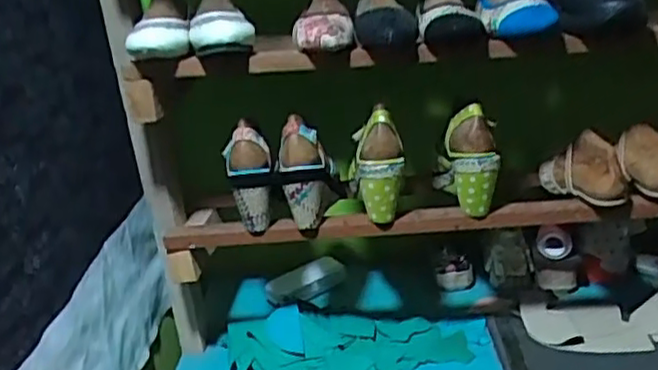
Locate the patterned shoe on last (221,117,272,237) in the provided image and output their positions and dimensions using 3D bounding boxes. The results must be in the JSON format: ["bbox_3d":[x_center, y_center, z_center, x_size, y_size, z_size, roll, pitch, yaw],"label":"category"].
[{"bbox_3d":[-0.108,-0.007,0.935,0.064,0.147,0.050,-9,22,-7],"label":"patterned shoe on last"}]

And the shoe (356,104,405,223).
[{"bbox_3d":[0.069,-0.029,0.972,0.077,0.166,0.049,1,0,16],"label":"shoe"}]

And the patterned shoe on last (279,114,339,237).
[{"bbox_3d":[-0.032,-0.012,0.953,0.069,0.150,0.067,-1,22,11],"label":"patterned shoe on last"}]

